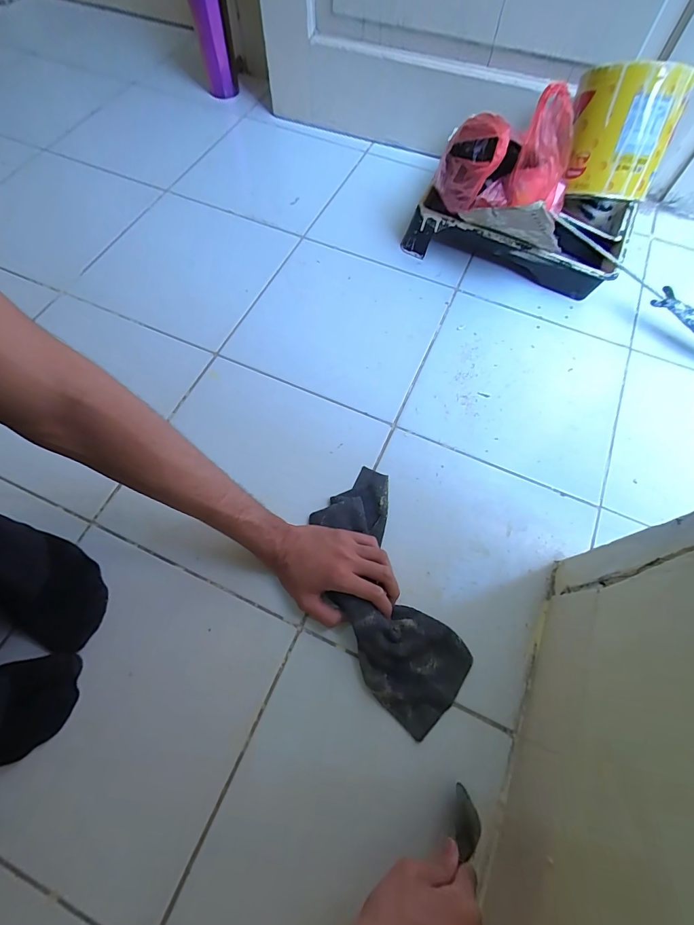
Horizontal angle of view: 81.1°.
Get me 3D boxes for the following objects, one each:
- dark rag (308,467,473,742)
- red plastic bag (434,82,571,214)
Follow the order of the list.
[{"bbox_3d":[0.047,0.145,0.473,0.126,0.041,0.294,-14,68,-8],"label":"dark rag"},{"bbox_3d":[0.242,-0.446,0.595,0.200,0.144,0.111,-22,68,-11],"label":"red plastic bag"}]

